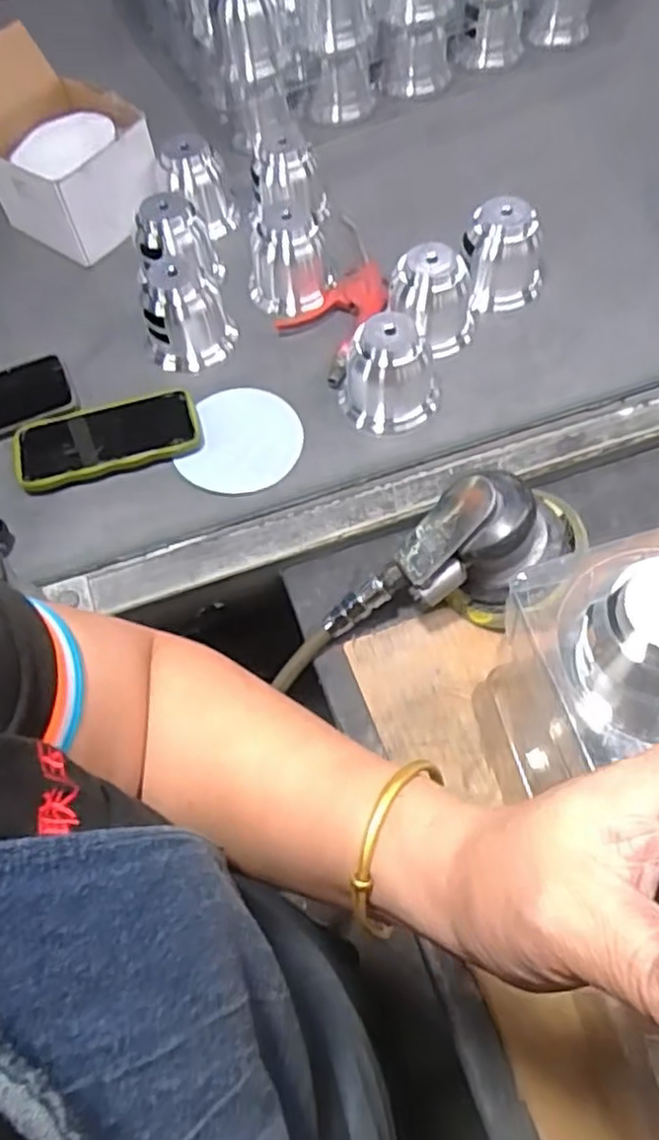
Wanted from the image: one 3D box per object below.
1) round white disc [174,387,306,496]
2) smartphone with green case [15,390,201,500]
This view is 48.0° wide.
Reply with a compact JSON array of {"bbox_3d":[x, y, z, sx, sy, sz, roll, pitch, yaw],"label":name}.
[{"bbox_3d":[-0.077,-0.121,0.670,0.103,0.008,0.115,10,61,8],"label":"round white disc"},{"bbox_3d":[-0.202,-0.120,0.674,0.164,0.016,0.084,-17,61,-6],"label":"smartphone with green case"}]

